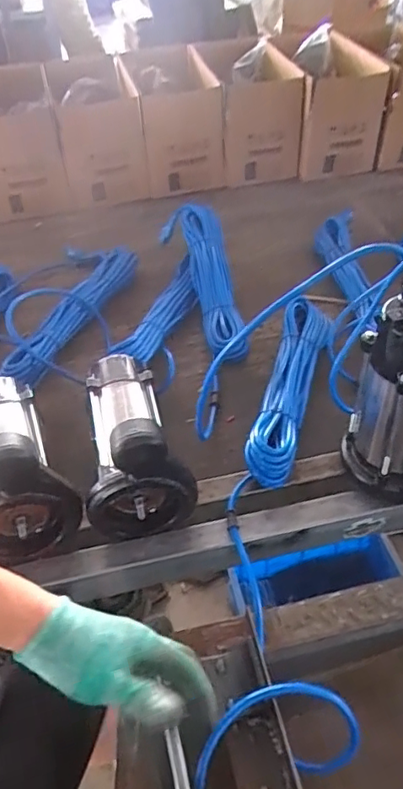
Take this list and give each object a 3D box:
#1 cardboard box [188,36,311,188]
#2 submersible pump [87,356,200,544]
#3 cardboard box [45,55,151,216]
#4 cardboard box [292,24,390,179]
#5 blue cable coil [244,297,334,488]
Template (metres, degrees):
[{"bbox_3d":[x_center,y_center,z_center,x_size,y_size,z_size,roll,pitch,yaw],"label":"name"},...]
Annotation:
[{"bbox_3d":[0.107,-0.676,1.299,0.190,0.236,0.361,-13,46,-9],"label":"cardboard box"},{"bbox_3d":[-0.101,0.035,0.669,0.119,0.159,0.233,-17,46,-12],"label":"submersible pump"},{"bbox_3d":[-0.246,-0.628,1.272,0.173,0.238,0.356,-12,46,-8],"label":"cardboard box"},{"bbox_3d":[0.322,-0.690,1.311,0.179,0.224,0.284,0,45,4],"label":"cardboard box"},{"bbox_3d":[0.130,-0.018,0.777,0.073,0.061,0.351,9,47,13],"label":"blue cable coil"}]

